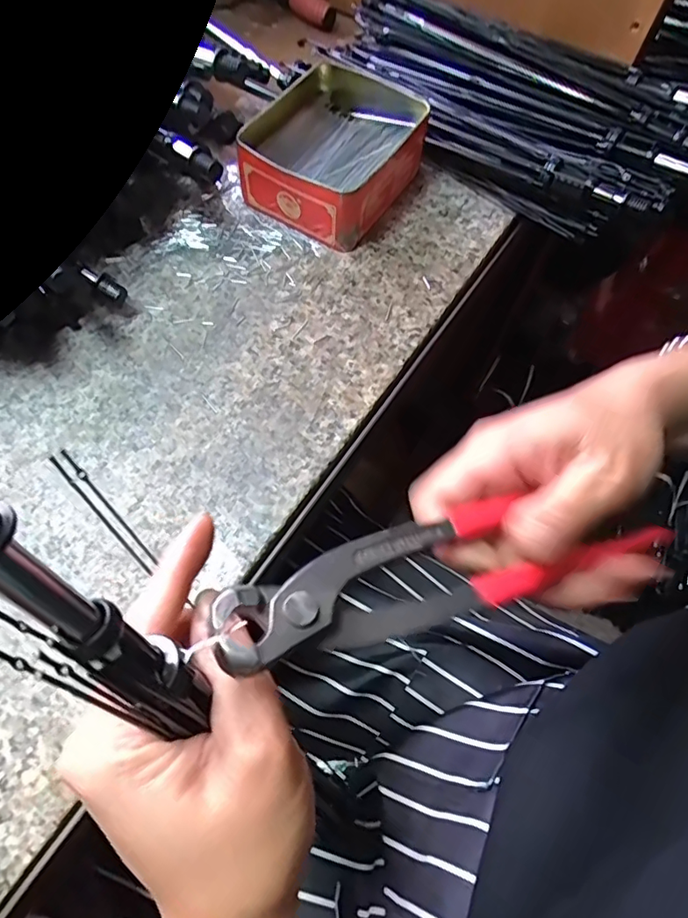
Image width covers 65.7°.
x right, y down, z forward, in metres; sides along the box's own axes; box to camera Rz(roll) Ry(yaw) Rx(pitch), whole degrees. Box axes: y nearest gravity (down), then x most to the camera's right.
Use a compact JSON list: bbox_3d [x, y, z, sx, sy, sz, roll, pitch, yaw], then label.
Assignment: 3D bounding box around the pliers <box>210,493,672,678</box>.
[{"bbox_3d":[0.046,0.036,0.193,0.187,0.012,0.037,-5,64,-27],"label":"pliers"}]

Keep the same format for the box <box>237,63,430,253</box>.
[{"bbox_3d":[-0.011,-0.223,0.388,0.110,0.050,0.123,28,67,10],"label":"box"}]

